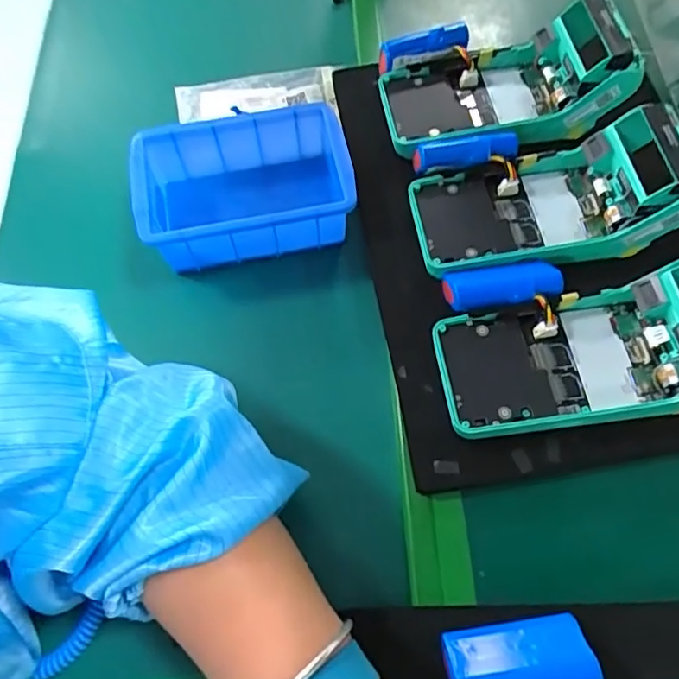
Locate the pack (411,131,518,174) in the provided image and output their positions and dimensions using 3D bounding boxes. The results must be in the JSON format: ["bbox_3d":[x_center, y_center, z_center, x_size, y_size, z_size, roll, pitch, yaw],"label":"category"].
[{"bbox_3d":[0.085,-0.128,0.388,0.069,0.017,0.022,-10,78,8],"label":"pack"}]

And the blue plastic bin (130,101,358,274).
[{"bbox_3d":[-0.065,-0.105,0.408,0.152,0.060,0.097,-10,69,-6],"label":"blue plastic bin"}]

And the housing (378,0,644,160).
[{"bbox_3d":[0.117,-0.182,0.413,0.170,0.061,0.089,-11,68,8],"label":"housing"}]

